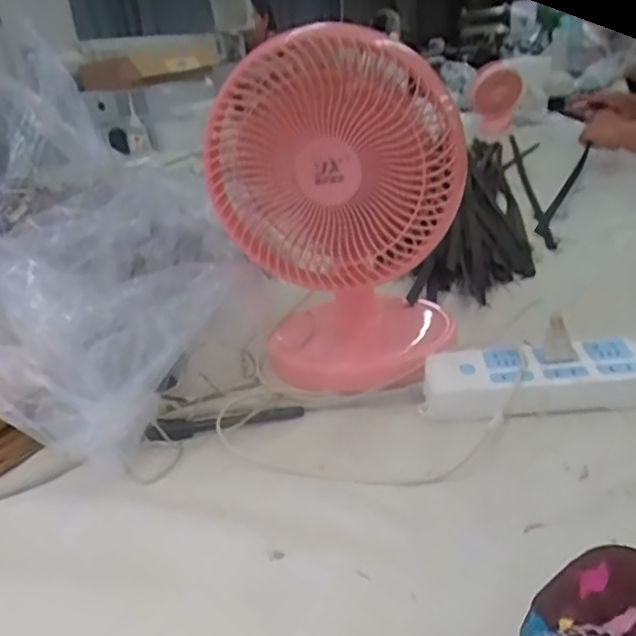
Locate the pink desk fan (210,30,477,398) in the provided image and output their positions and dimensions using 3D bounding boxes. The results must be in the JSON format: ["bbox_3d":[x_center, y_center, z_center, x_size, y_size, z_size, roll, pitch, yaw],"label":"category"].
[{"bbox_3d":[0.026,-0.097,0.601,0.212,0.282,0.148,2,25,16],"label":"pink desk fan"}]

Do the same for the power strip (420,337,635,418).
[{"bbox_3d":[0.181,0.049,0.538,0.185,0.039,0.072,-2,24,8],"label":"power strip"}]

